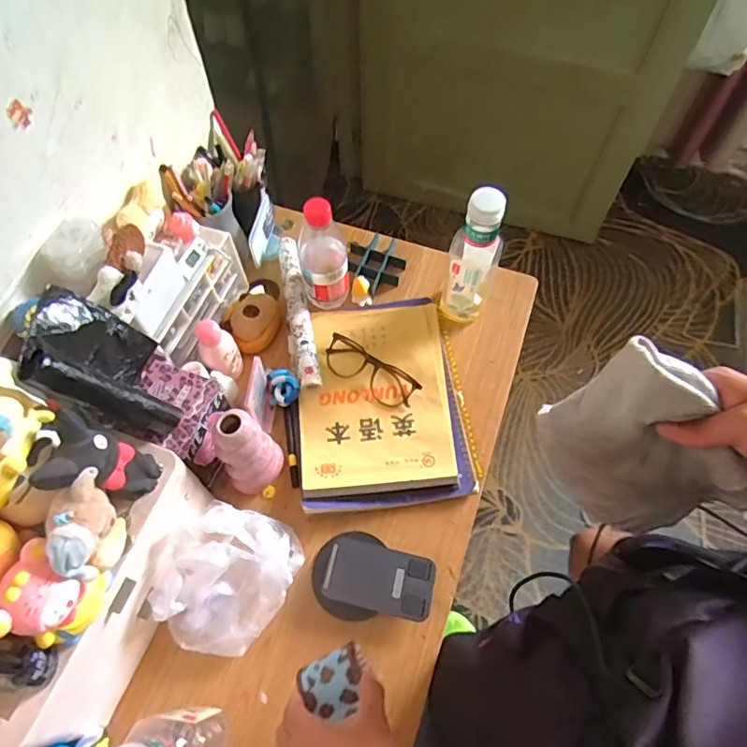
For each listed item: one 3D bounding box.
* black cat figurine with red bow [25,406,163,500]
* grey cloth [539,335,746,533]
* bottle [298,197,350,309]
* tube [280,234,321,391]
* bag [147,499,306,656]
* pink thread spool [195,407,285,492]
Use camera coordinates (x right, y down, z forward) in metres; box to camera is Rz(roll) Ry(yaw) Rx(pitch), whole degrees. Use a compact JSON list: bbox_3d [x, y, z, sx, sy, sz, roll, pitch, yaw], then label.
[{"bbox_3d":[-0.231,0.082,0.463,0.045,0.104,0.064,9,63,8],"label":"black cat figurine with red bow"},{"bbox_3d":[0.204,0.058,0.415,0.142,0.168,0.063,26,67,16],"label":"grey cloth"},{"bbox_3d":[-0.068,-0.157,0.720,0.068,0.178,0.054,-12,62,-3],"label":"bottle"},{"bbox_3d":[-0.107,-0.091,0.751,0.031,0.027,0.257,-13,62,-3],"label":"tube"},{"bbox_3d":[-0.150,0.213,0.561,0.102,0.115,0.149,30,68,18],"label":"bag"},{"bbox_3d":[-0.148,0.083,0.604,0.060,0.135,0.070,29,67,17],"label":"pink thread spool"}]

